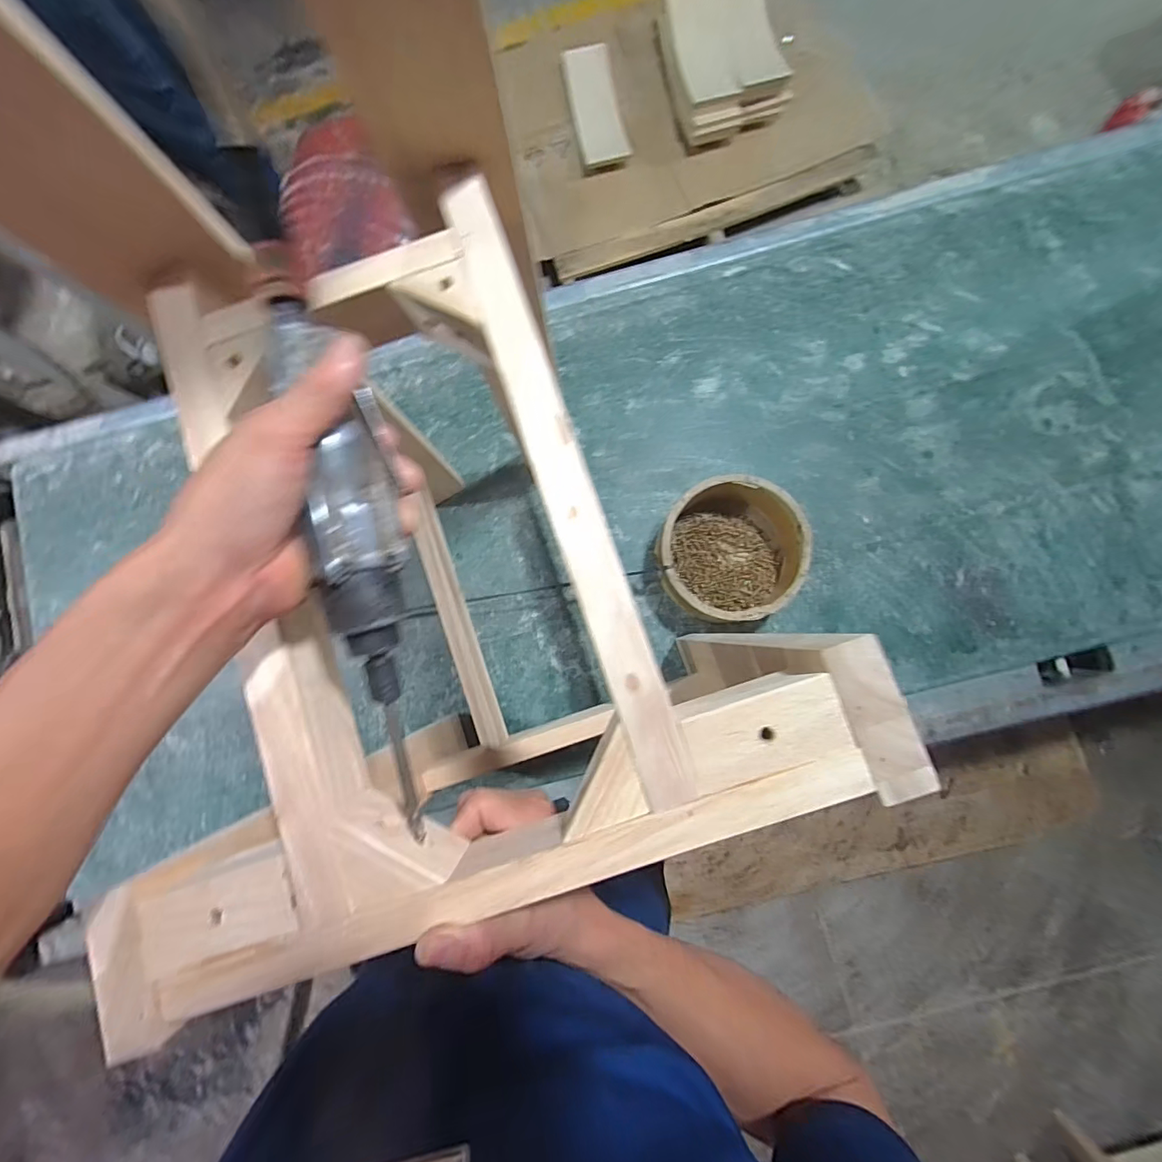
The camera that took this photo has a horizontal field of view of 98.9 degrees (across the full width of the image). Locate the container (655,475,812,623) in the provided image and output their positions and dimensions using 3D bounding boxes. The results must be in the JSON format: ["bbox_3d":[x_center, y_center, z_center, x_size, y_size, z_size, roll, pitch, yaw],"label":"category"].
[{"bbox_3d":[0.232,-0.047,0.788,0.208,0.105,0.212,0,84,2],"label":"container"}]

